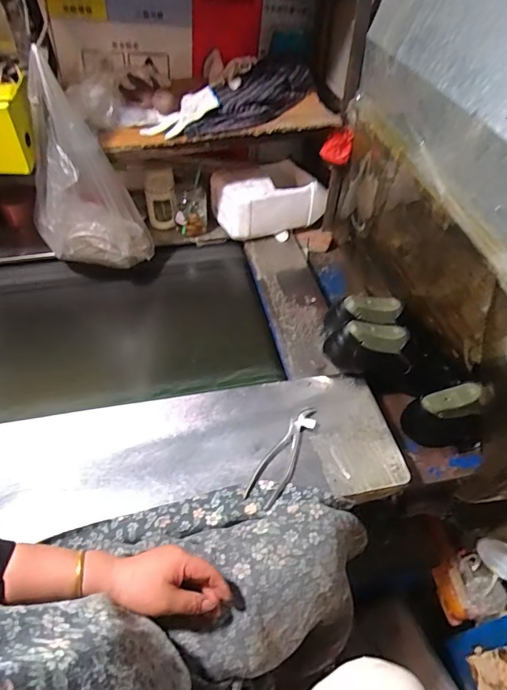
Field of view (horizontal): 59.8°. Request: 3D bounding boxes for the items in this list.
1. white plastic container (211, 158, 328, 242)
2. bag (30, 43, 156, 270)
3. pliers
[{"bbox_3d":[0.032,-0.383,1.137,0.269,0.147,0.184,-14,52,-13],"label":"white plastic container"},{"bbox_3d":[-0.323,-0.300,0.836,0.211,0.354,0.136,-18,53,-16],"label":"bag"},{"bbox_3d":[0.049,0.172,0.698,0.050,0.016,0.189,24,53,18],"label":"pliers"}]

